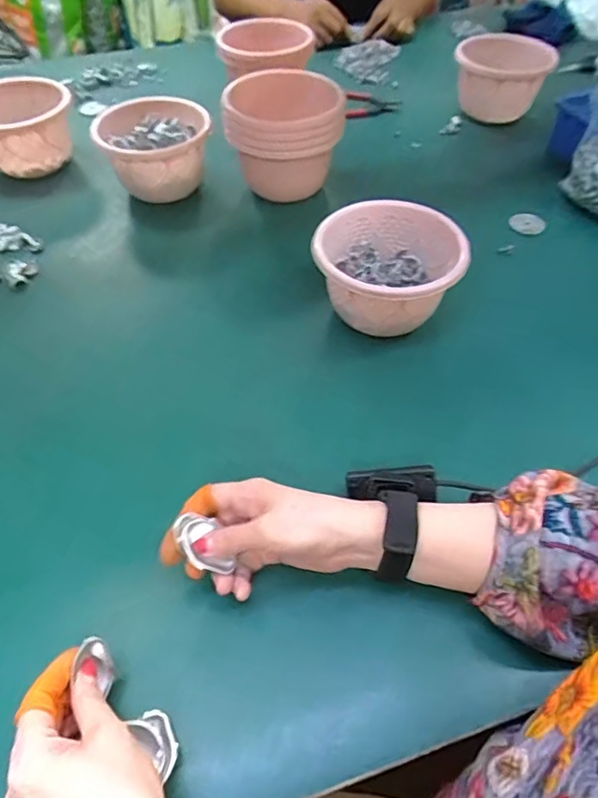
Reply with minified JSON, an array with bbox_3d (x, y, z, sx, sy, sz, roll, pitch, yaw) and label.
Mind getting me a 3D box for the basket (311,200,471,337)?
[{"bbox_3d":[0.092,-0.124,0.579,0.141,0.109,0.147,2,51,2],"label":"basket"}]

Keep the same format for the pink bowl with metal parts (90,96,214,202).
[{"bbox_3d":[-0.193,-0.331,0.731,0.146,0.084,0.120,-3,51,-2],"label":"pink bowl with metal parts"}]

